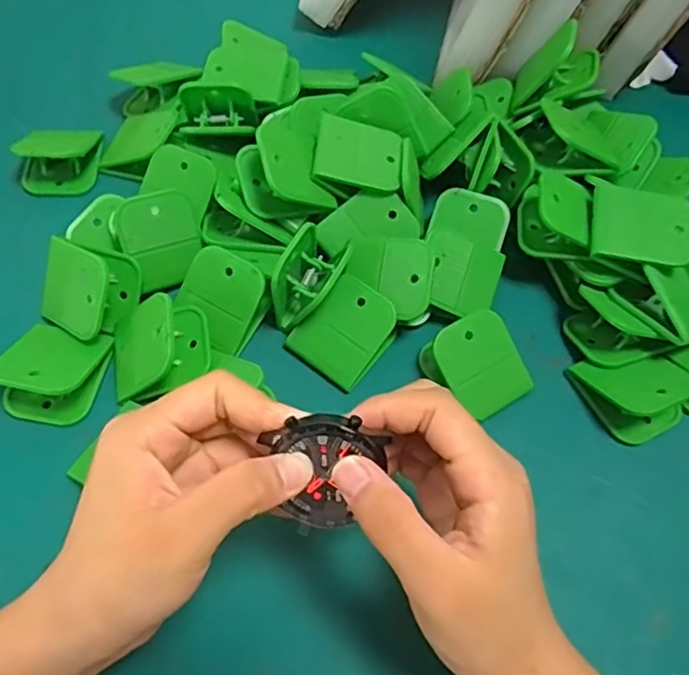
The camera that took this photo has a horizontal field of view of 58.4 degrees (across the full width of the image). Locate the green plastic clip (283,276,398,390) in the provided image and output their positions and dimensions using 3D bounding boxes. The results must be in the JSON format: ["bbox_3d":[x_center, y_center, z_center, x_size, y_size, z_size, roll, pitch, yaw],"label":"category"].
[{"bbox_3d":[0.001,-0.003,0.351,0.047,0.027,0.049,40,65,17],"label":"green plastic clip"}]

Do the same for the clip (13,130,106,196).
[{"bbox_3d":[-0.189,-0.119,0.413,0.057,0.032,0.029,-26,65,-16],"label":"clip"}]

